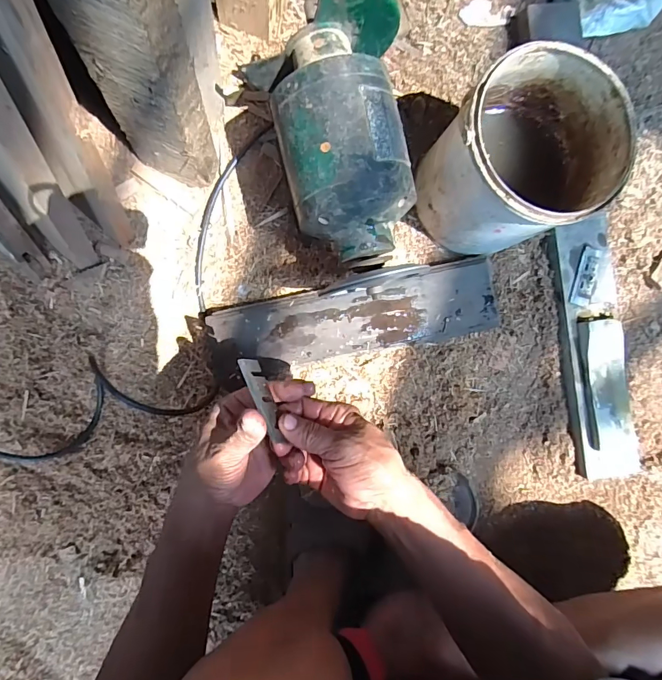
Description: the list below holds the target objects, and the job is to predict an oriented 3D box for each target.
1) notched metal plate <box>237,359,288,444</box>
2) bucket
[{"bbox_3d":[-0.059,0.052,0.376,0.005,0.026,0.079,-35,70,25],"label":"notched metal plate"},{"bbox_3d":[0.214,-0.204,0.508,0.175,0.189,0.167,0,88,-5],"label":"bucket"}]

